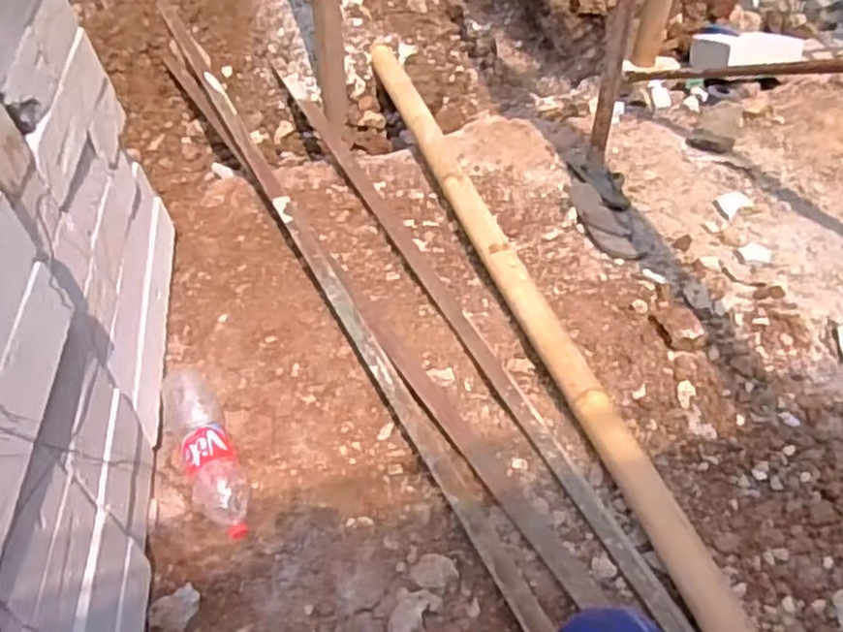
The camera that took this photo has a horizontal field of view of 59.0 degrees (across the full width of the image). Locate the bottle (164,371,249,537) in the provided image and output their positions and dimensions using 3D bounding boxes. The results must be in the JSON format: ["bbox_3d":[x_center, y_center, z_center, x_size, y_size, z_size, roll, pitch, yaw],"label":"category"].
[{"bbox_3d":[-0.379,0.218,1.296,0.094,0.097,0.343,-19,51,-13],"label":"bottle"}]

